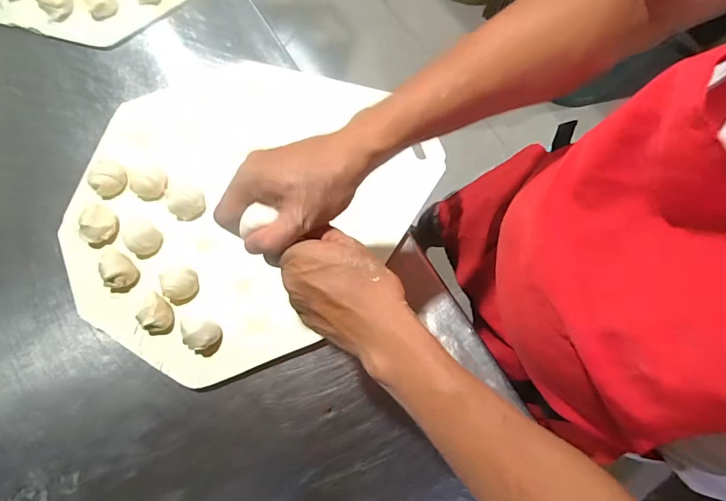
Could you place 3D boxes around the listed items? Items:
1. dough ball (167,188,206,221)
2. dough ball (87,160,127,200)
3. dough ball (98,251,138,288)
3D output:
[{"bbox_3d":[-0.234,-0.062,0.553,0.045,0.023,0.039,-1,80,-1],"label":"dough ball"},{"bbox_3d":[-0.346,-0.096,0.562,0.038,0.029,0.047,31,81,4],"label":"dough ball"},{"bbox_3d":[-0.316,0.027,0.535,0.036,0.032,0.043,16,80,2],"label":"dough ball"}]

